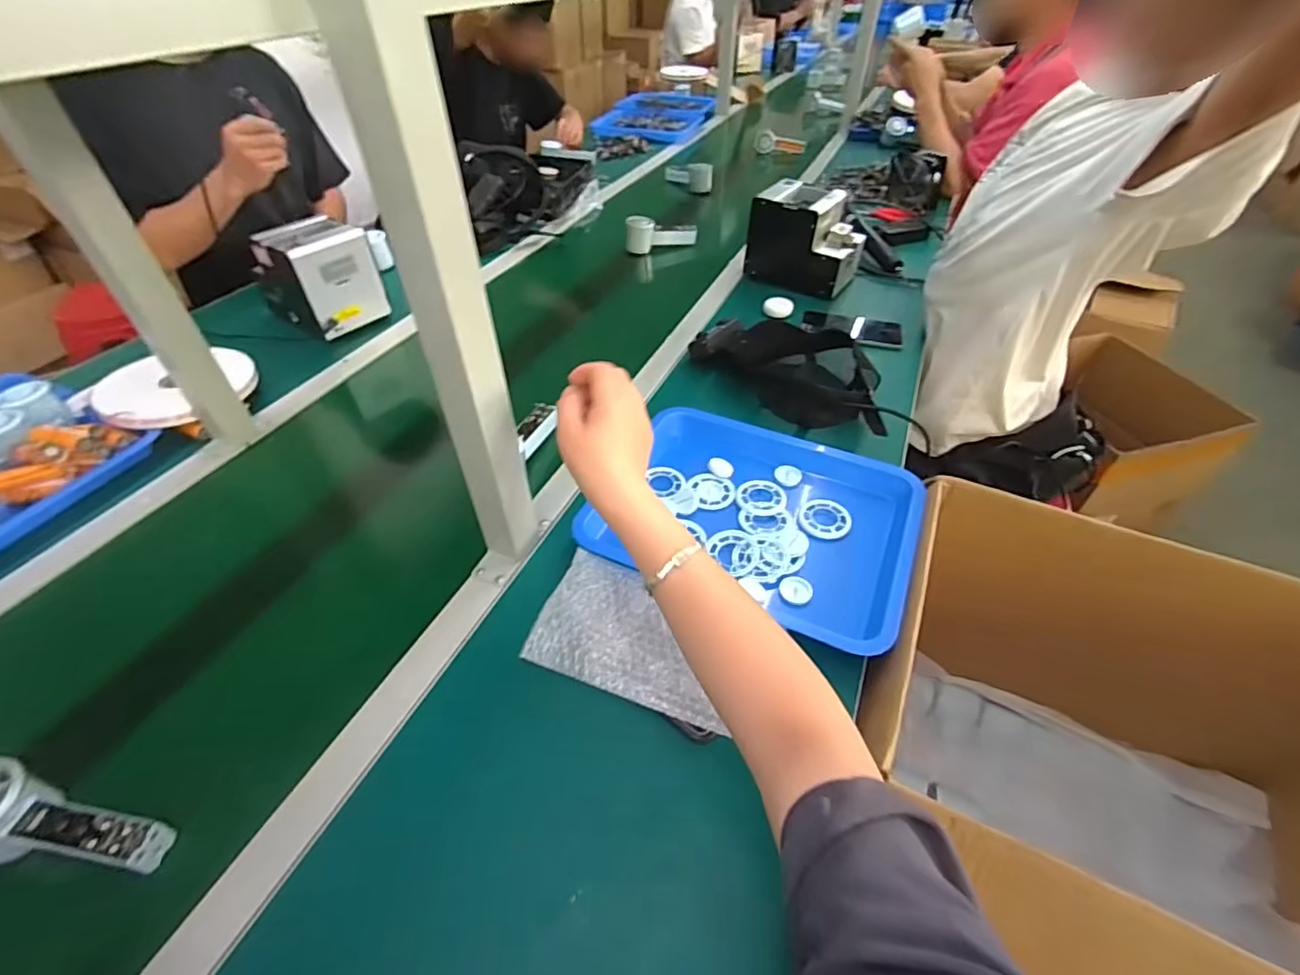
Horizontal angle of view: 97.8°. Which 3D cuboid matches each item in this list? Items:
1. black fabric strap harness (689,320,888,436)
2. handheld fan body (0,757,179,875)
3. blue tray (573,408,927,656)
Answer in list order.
[{"bbox_3d":[0.224,-0.180,0.813,0.171,0.064,0.314,-30,52,-28],"label":"black fabric strap harness"},{"bbox_3d":[-0.432,0.248,0.415,0.158,0.057,0.057,17,44,-6],"label":"handheld fan body"},{"bbox_3d":[0.121,0.026,0.633,0.323,0.035,0.264,18,47,17],"label":"blue tray"}]

